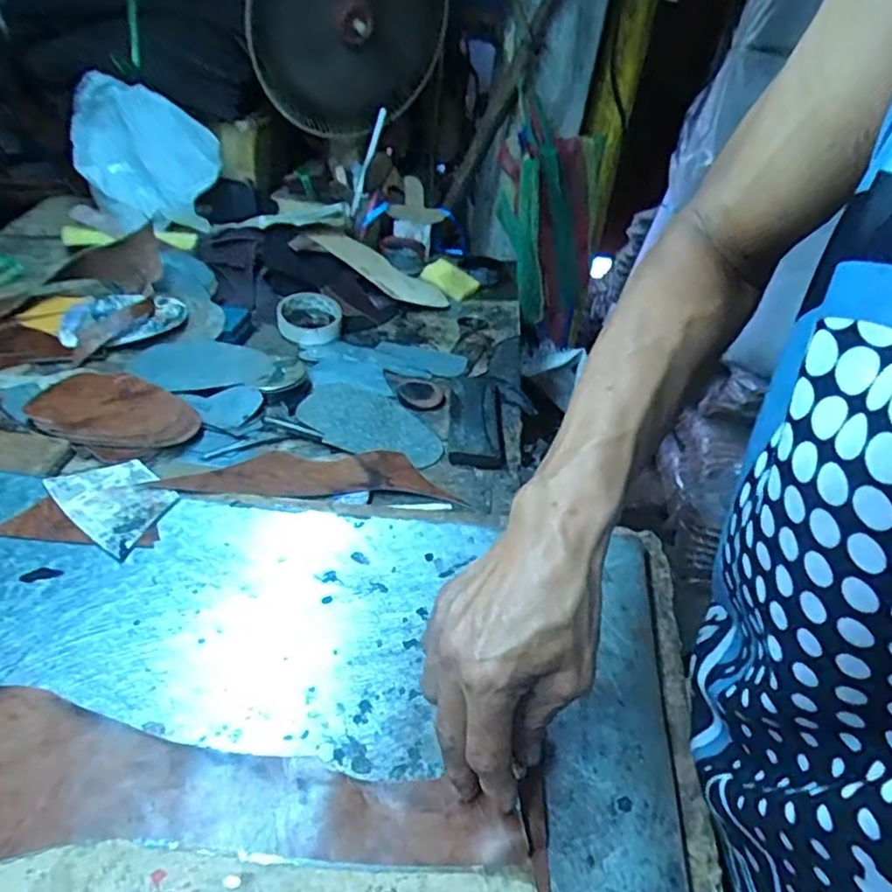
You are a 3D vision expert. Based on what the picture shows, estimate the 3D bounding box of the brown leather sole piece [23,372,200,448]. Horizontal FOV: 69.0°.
[{"bbox_3d":[-0.336,-0.040,0.656,0.174,0.008,0.105,15,36,13],"label":"brown leather sole piece"}]

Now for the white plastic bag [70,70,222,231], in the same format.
[{"bbox_3d":[-0.474,-0.467,1.033,0.205,0.193,0.101,-8,37,-18],"label":"white plastic bag"}]

